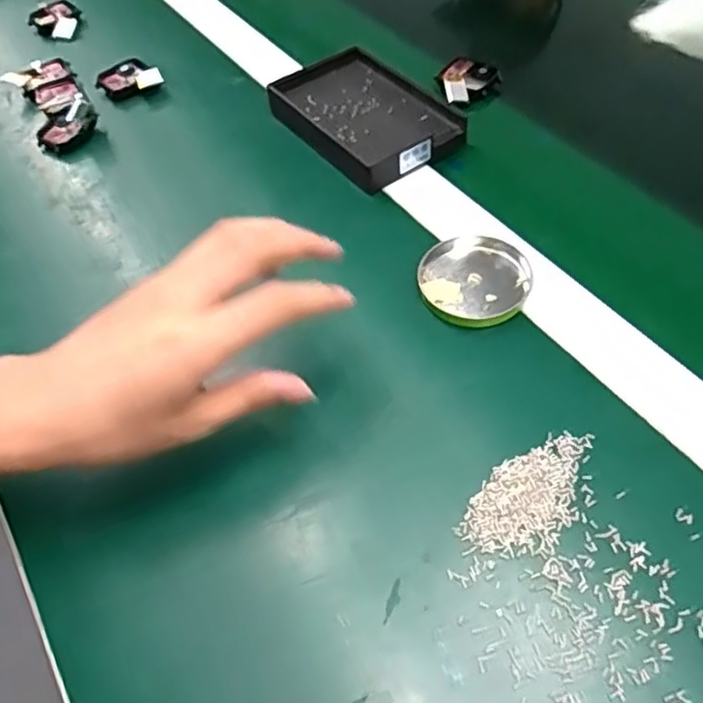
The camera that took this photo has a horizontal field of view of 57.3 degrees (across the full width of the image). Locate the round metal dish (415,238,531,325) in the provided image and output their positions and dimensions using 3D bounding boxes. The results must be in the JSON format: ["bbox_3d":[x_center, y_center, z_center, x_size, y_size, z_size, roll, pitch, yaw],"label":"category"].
[{"bbox_3d":[0.075,-0.042,0.391,0.064,0.013,0.063,-3,55,4],"label":"round metal dish"}]

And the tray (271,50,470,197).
[{"bbox_3d":[0.010,-0.175,0.484,0.102,0.029,0.132,-28,56,-18],"label":"tray"}]

